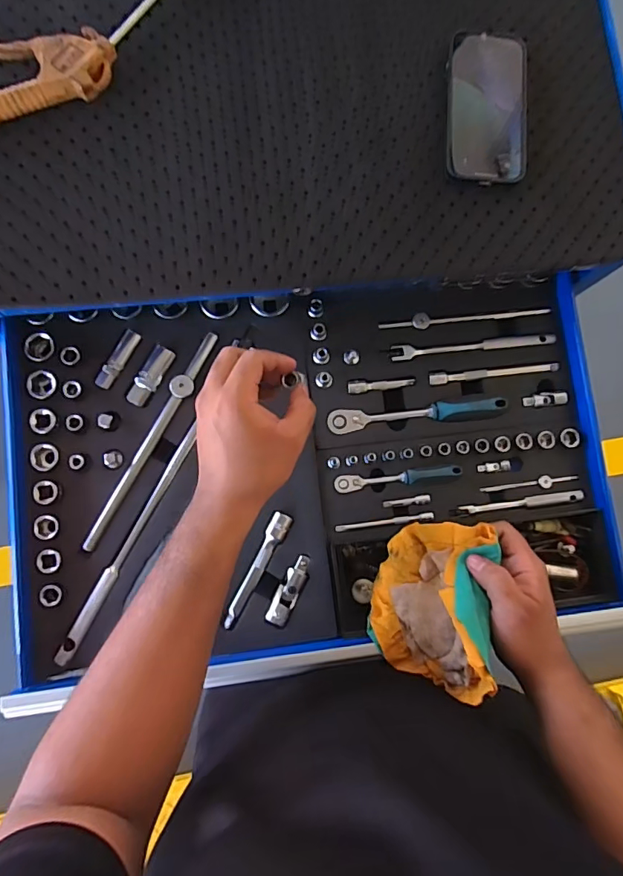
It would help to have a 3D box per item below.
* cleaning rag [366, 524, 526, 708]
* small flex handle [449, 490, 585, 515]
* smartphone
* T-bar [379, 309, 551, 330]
[{"bbox_3d":[0.107,0.143,0.433,0.046,0.134,0.139,14,83,-41],"label":"cleaning rag"},{"bbox_3d":[0.215,0.068,0.502,0.139,0.009,0.011,-6,84,-4],"label":"small flex handle"},{"bbox_3d":[0.168,-0.321,0.456,0.077,0.016,0.164,2,83,-4],"label":"smartphone"},{"bbox_3d":[0.166,-0.132,0.527,0.188,0.014,0.017,-9,84,-5],"label":"T-bar"}]

